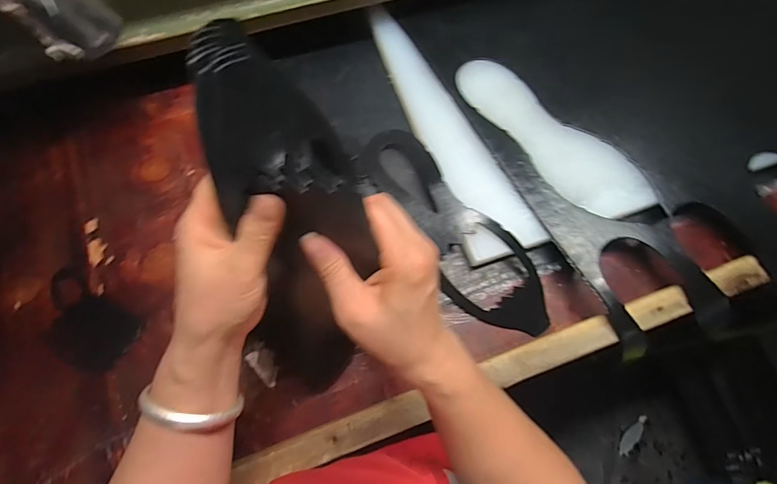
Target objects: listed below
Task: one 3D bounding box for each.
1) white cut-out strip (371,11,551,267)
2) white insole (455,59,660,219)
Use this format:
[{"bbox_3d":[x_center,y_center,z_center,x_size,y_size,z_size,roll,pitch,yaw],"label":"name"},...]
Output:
[{"bbox_3d":[0.078,-0.152,0.526,0.086,0.025,0.371,-19,73,-8],"label":"white cut-out strip"},{"bbox_3d":[0.202,-0.136,0.517,0.287,0.014,0.092,44,76,12],"label":"white insole"}]

